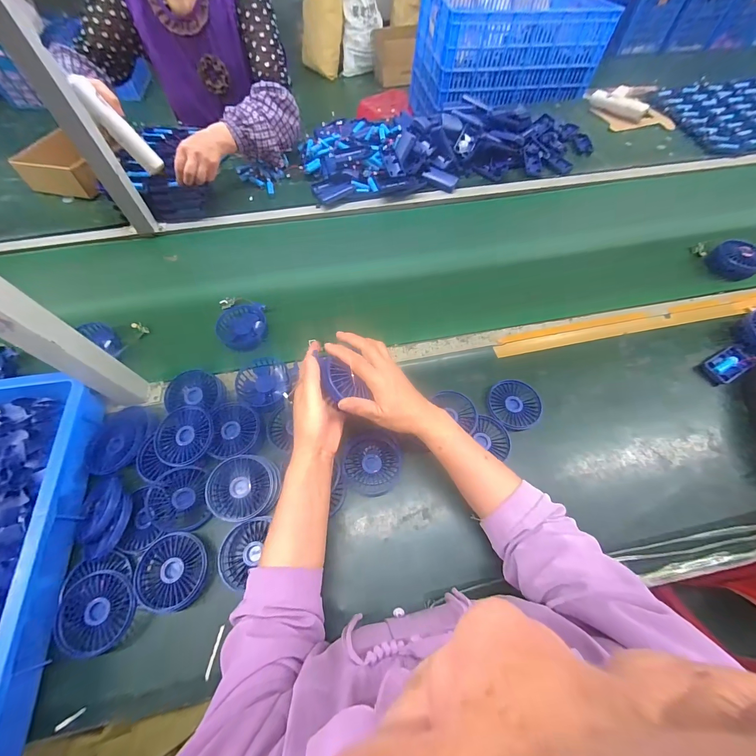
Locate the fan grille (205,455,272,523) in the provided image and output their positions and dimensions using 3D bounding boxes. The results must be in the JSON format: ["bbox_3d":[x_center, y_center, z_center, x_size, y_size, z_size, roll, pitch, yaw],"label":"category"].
[{"bbox_3d":[-0.205,0.163,0.482,0.087,0.014,0.087,5,68,-14],"label":"fan grille"}]

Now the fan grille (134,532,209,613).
[{"bbox_3d":[-0.281,0.264,0.445,0.089,0.019,0.092,0,61,0],"label":"fan grille"}]

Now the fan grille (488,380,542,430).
[{"bbox_3d":[0.234,0.045,0.560,0.085,0.014,0.086,0,61,0],"label":"fan grille"}]

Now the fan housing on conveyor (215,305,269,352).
[{"bbox_3d":[-0.256,-0.097,0.619,0.086,0.029,0.100,-10,61,-5],"label":"fan housing on conveyor"}]

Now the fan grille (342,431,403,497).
[{"bbox_3d":[-0.009,0.132,0.506,0.089,0.015,0.093,9,83,-7],"label":"fan grille"}]

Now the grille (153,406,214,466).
[{"bbox_3d":[-0.302,0.087,0.507,0.097,0.012,0.084,41,69,20],"label":"grille"}]

